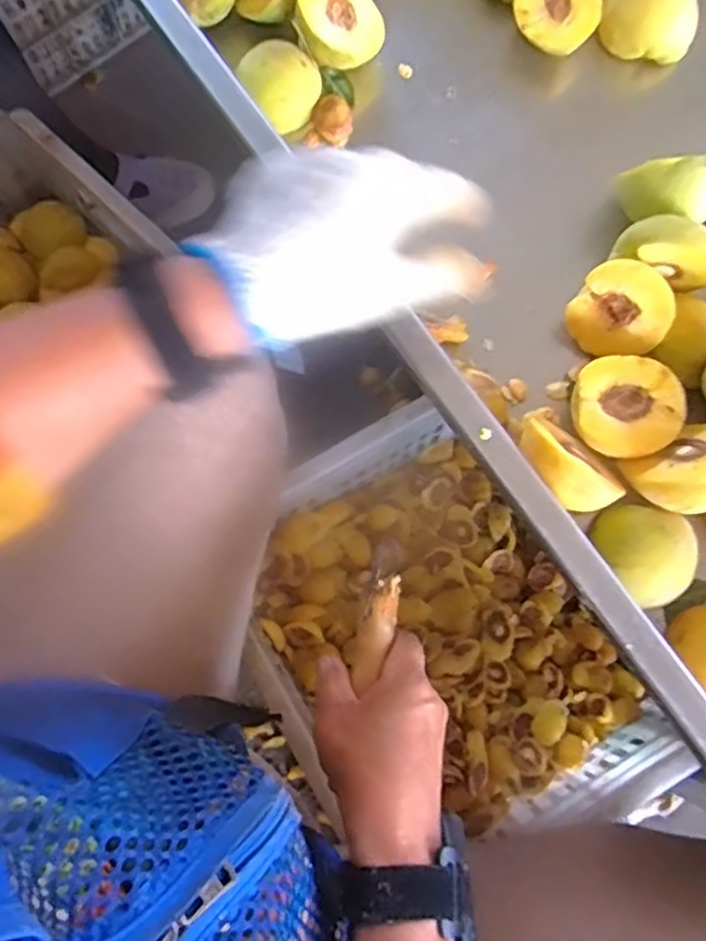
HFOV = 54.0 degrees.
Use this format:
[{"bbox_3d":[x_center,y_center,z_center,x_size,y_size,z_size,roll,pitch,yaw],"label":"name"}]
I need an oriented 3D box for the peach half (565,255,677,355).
[{"bbox_3d":[0.177,-0.106,0.458,0.060,0.032,0.061,34,116,4],"label":"peach half"}]

